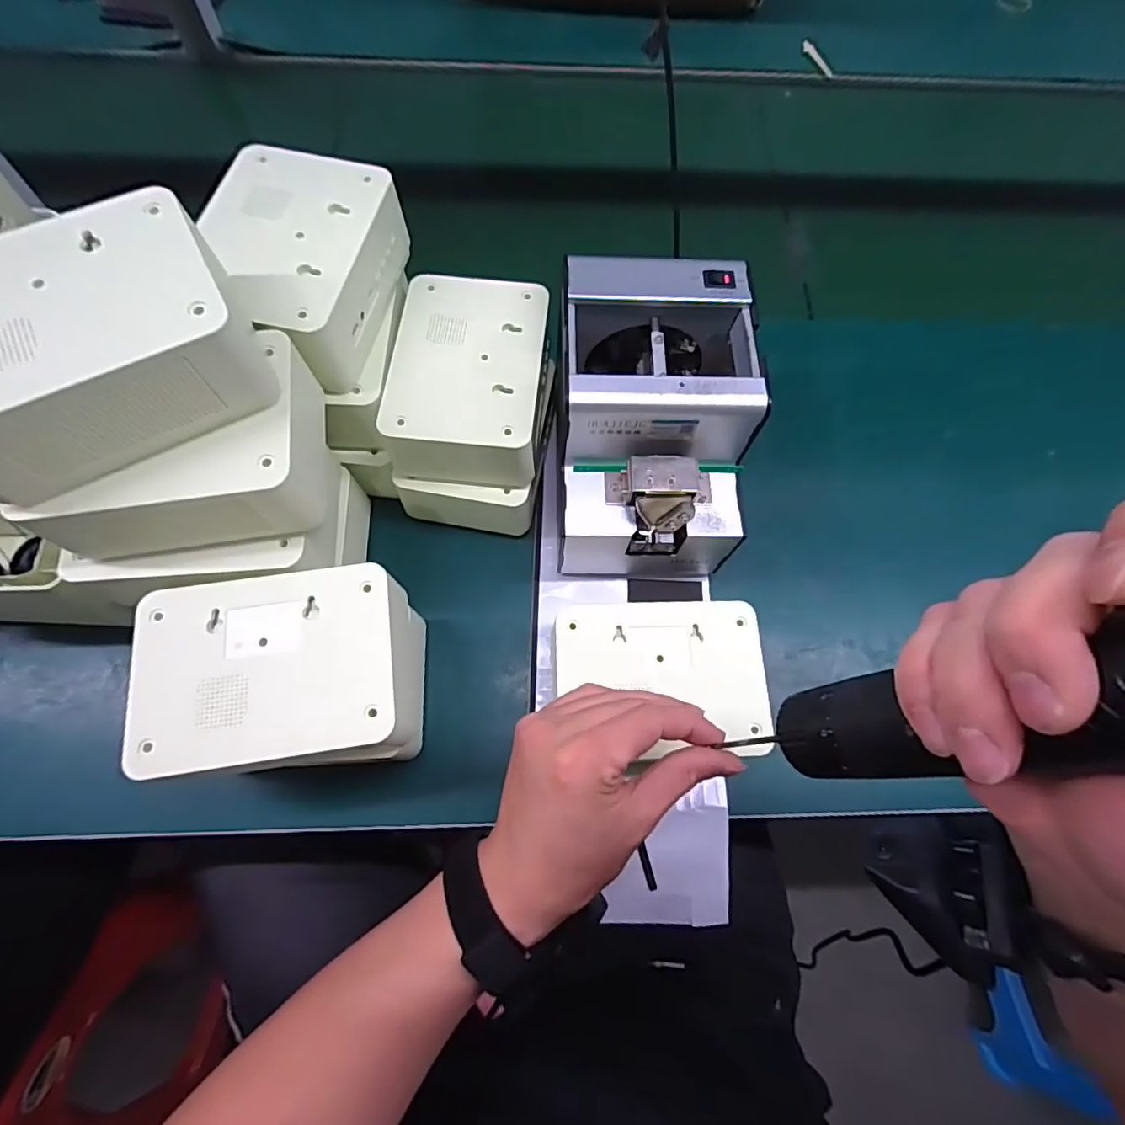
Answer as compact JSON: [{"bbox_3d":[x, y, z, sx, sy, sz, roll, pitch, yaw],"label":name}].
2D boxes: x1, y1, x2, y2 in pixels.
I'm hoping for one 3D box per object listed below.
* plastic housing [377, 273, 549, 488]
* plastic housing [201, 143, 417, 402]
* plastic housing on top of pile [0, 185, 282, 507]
[{"bbox_3d":[-0.067,-0.126,0.409,0.103,0.056,0.153,5,68,0],"label":"plastic housing"},{"bbox_3d":[-0.171,-0.189,0.364,0.100,0.055,0.138,13,69,2],"label":"plastic housing"},{"bbox_3d":[-0.226,-0.102,0.270,0.138,0.055,0.109,-27,72,-12],"label":"plastic housing on top of pile"}]

